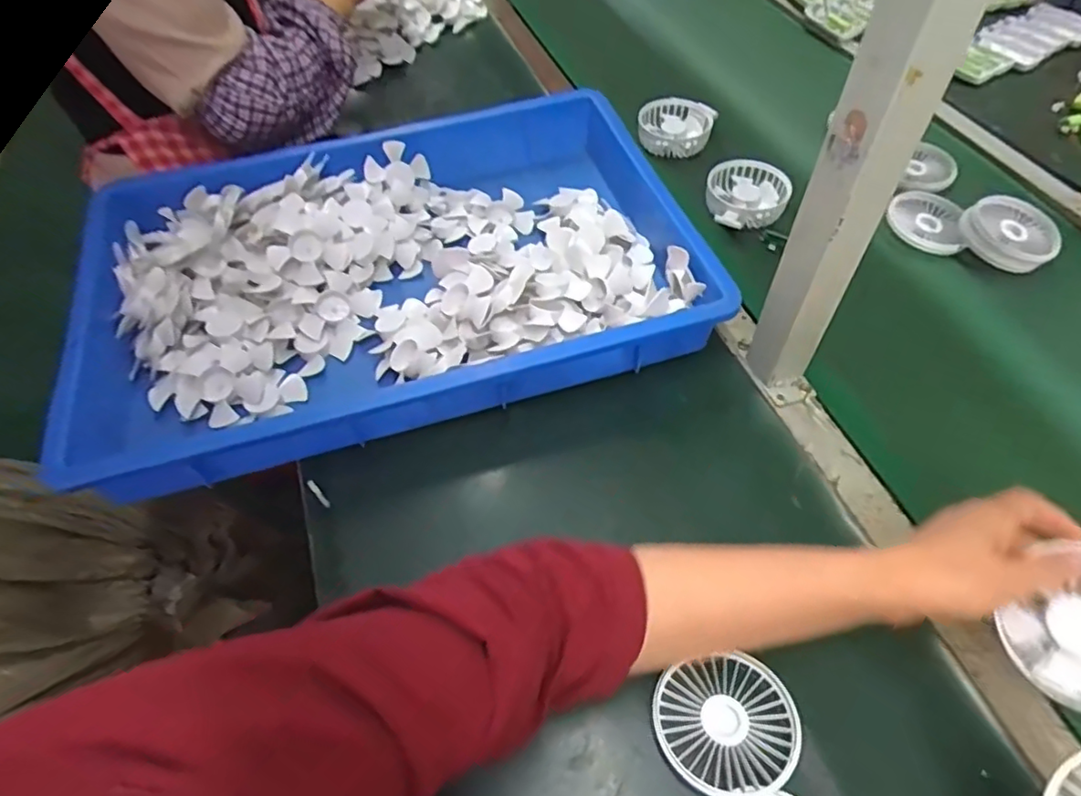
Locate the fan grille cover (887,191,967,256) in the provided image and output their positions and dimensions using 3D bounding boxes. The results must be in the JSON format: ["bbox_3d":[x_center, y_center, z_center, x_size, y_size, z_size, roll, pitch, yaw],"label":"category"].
[{"bbox_3d":[0.421,-0.196,0.672,0.082,0.012,0.084,14,55,11],"label":"fan grille cover"}]

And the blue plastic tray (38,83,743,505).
[{"bbox_3d":[-0.149,-0.127,0.605,0.556,0.079,0.364,-16,55,-11],"label":"blue plastic tray"}]

